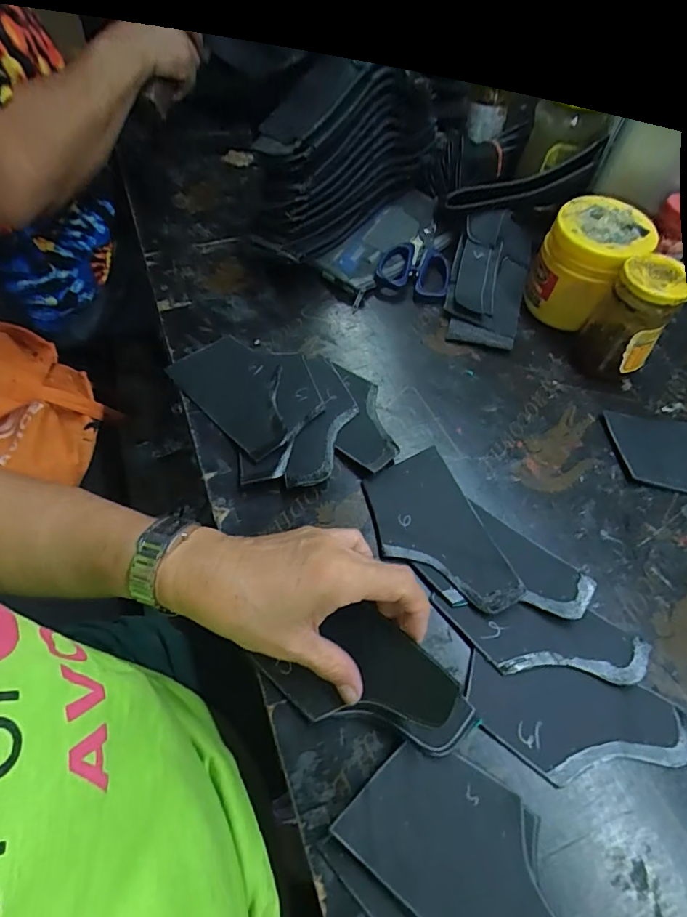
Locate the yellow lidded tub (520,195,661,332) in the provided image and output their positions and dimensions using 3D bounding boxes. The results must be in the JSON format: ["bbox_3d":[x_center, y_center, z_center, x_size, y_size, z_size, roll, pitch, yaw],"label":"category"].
[{"bbox_3d":[0.239,-0.187,0.474,0.082,0.104,0.081,1,57,-2],"label":"yellow lidded tub"}]

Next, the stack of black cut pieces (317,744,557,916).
[{"bbox_3d":[0.068,0.229,0.253,0.093,0.012,0.137,-41,64,-18],"label":"stack of black cut pieces"}]

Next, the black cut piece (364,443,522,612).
[{"bbox_3d":[0.069,0.056,0.364,0.077,0.005,0.135,-18,57,-10],"label":"black cut piece"}]

